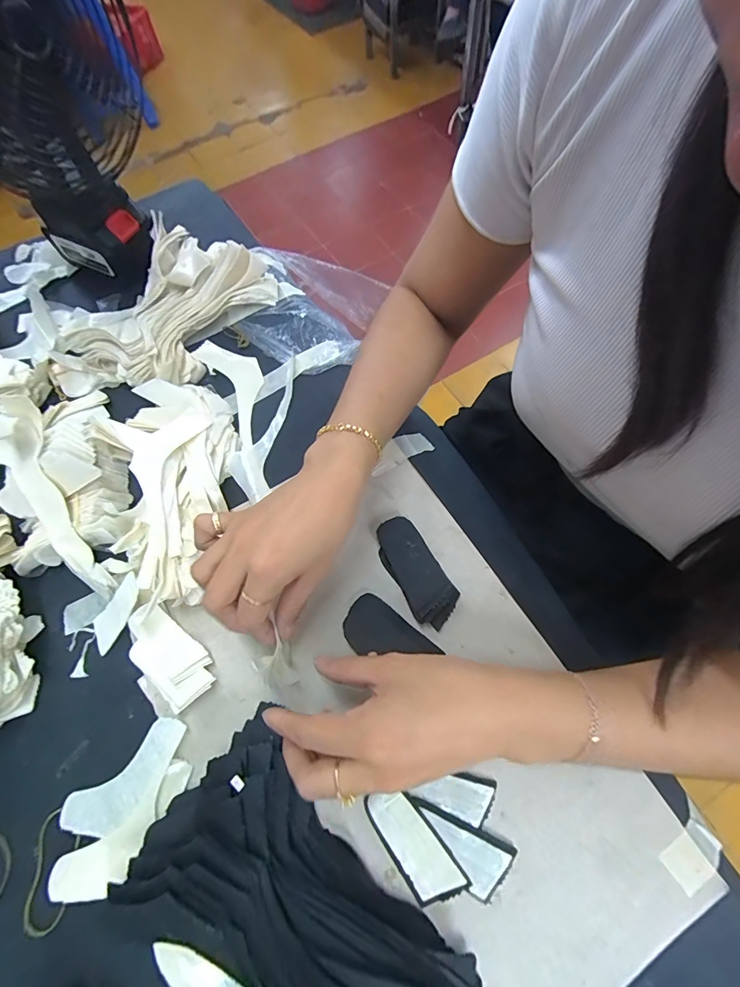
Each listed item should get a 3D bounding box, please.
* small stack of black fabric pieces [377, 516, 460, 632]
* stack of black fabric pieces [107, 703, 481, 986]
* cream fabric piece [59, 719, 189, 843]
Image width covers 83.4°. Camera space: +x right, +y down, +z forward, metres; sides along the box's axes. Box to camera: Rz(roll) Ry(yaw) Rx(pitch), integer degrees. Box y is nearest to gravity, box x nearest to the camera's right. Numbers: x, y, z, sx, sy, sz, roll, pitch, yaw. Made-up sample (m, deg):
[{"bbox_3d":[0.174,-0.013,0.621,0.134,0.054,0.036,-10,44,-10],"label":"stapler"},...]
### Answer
[{"bbox_3d":[0.035,0.061,0.330,0.038,0.017,0.088,-31,69,-11],"label":"small stack of black fabric pieces"},{"bbox_3d":[-0.041,0.242,0.226,0.202,0.059,0.123,42,74,18],"label":"stack of black fabric pieces"},{"bbox_3d":[-0.163,0.196,0.281,0.091,0.015,0.038,-36,70,-13],"label":"cream fabric piece"}]

